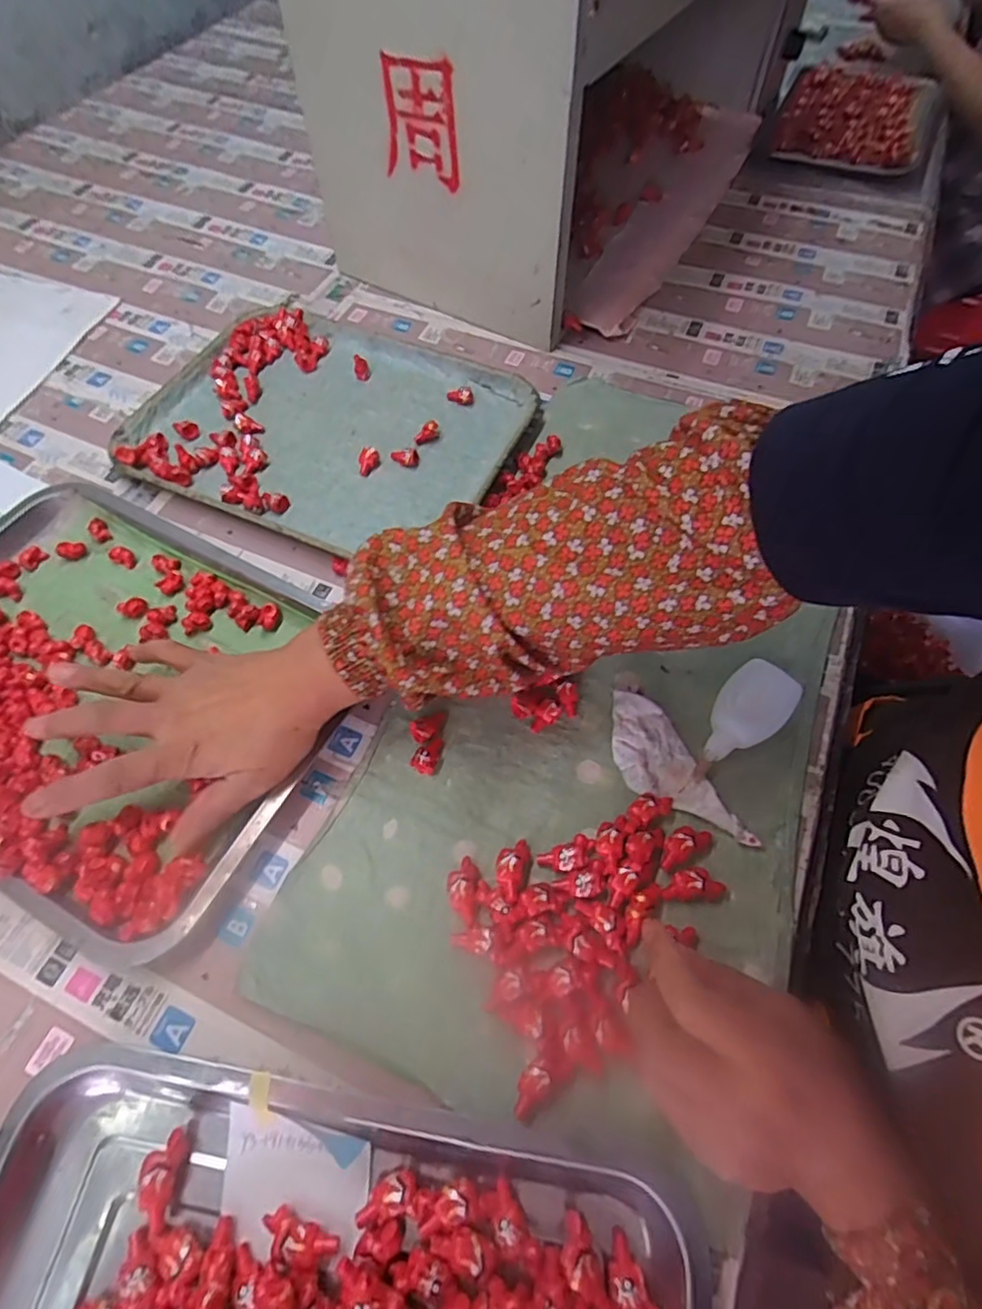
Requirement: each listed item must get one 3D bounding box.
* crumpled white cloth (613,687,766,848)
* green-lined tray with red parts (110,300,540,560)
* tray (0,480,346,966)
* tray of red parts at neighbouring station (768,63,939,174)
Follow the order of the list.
[{"bbox_3d":[0.118,0.080,0.409,0.049,0.010,0.123,-24,64,-12],"label":"crumpled white cloth"},{"bbox_3d":[-0.146,-0.216,0.563,0.326,0.018,0.260,23,64,12],"label":"green-lined tray with red parts"},{"bbox_3d":[-0.291,0.014,0.439,0.365,0.027,0.259,26,65,13],"label":"tray"},{"bbox_3d":[0.475,-0.701,0.785,0.181,0.035,0.232,24,64,12],"label":"tray of red parts at neighbouring station"}]

